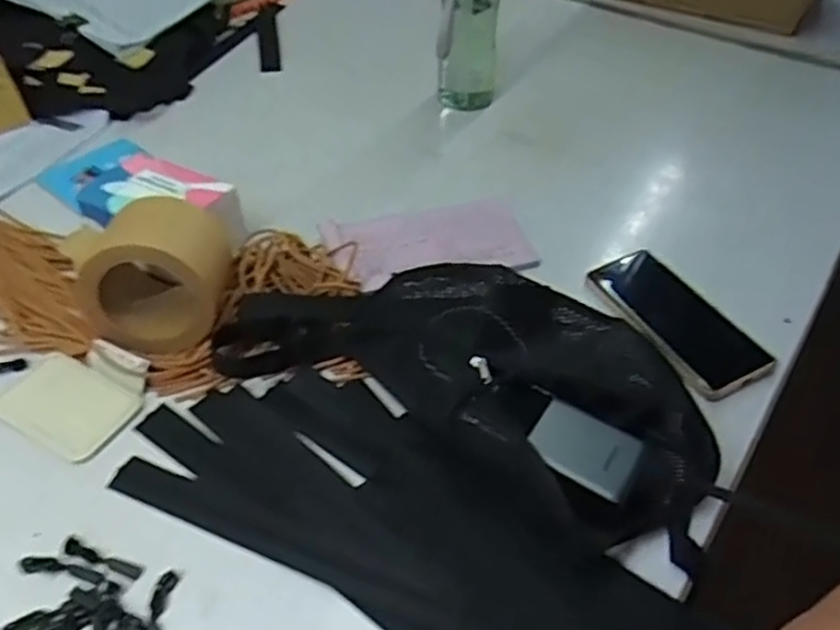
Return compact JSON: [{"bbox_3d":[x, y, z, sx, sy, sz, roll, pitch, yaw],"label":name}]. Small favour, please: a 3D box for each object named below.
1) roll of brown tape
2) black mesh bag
[{"bbox_3d":[-0.212,-0.030,0.592,0.100,0.108,0.095,7,45,5],"label":"roll of brown tape"},{"bbox_3d":[0.043,0.030,0.559,0.373,0.063,0.176,22,48,18],"label":"black mesh bag"}]

